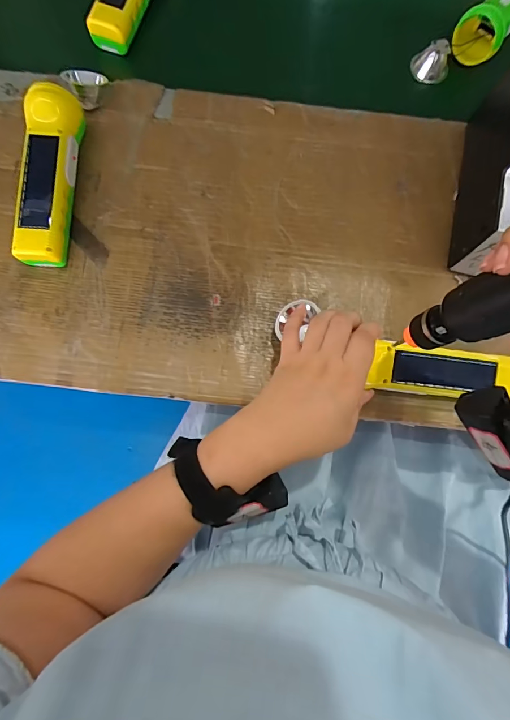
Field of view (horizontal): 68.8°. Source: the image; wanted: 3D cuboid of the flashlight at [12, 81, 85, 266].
[{"bbox_3d":[-0.197,-0.174,0.356,0.042,0.049,0.162,6,78,0],"label":"flashlight"}]

